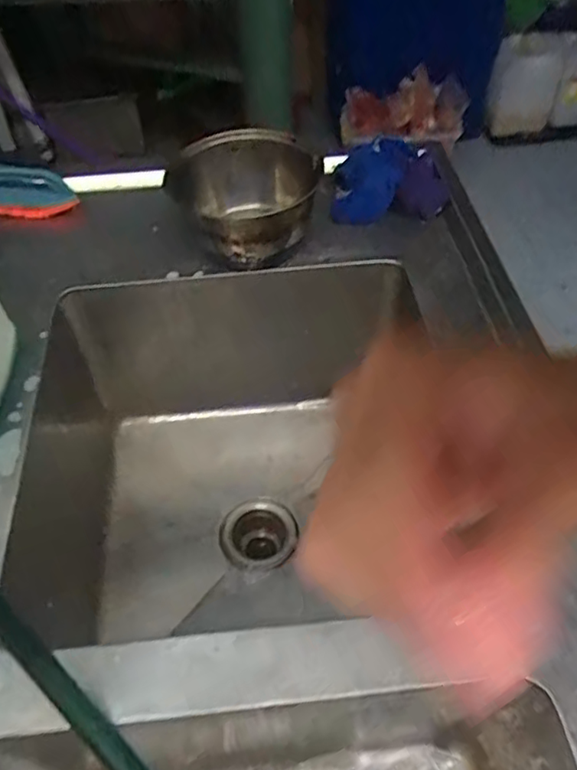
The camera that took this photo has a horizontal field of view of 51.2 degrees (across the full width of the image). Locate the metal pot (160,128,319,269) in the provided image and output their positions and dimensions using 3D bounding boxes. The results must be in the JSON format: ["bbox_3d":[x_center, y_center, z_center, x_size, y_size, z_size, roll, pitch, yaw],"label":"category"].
[{"bbox_3d":[-0.048,-0.243,0.790,0.171,0.094,0.185,-1,50,1],"label":"metal pot"}]

